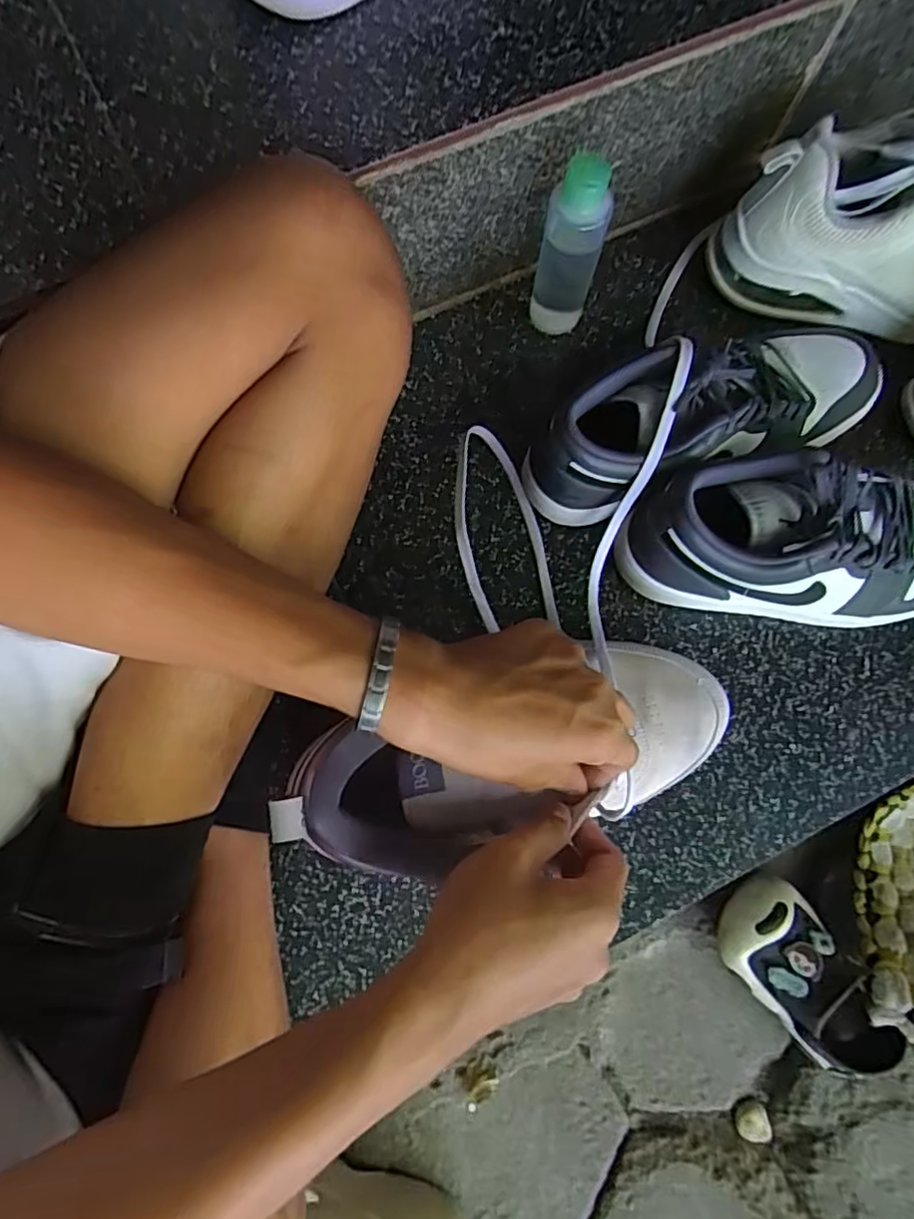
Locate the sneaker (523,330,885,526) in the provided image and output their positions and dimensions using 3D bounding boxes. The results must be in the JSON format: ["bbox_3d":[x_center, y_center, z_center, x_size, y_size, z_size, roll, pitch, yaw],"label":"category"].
[{"bbox_3d":[0.186,-0.149,0.464,0.281,0.105,0.092,-22,79,-6],"label":"sneaker"}]

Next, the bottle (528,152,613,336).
[{"bbox_3d":[0.083,-0.266,0.463,0.045,0.144,0.033,12,78,1],"label":"bottle"}]

